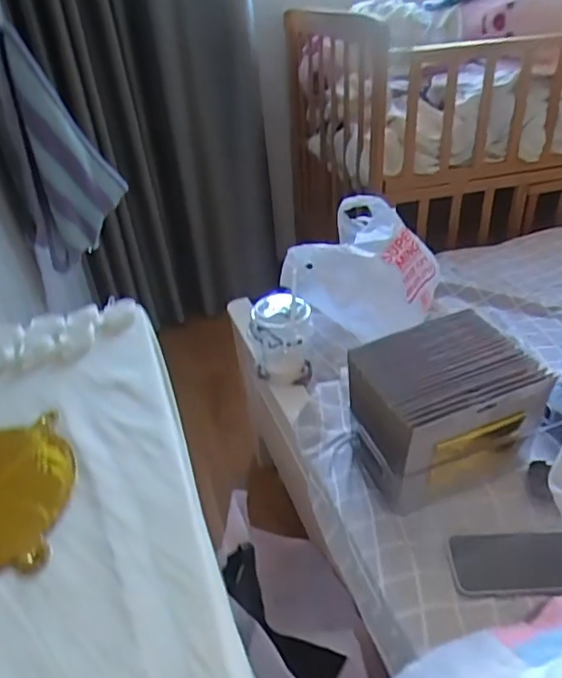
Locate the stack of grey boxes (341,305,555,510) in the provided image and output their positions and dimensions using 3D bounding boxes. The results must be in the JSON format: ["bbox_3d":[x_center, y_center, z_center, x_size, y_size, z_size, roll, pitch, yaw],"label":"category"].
[{"bbox_3d":[0.205,0.091,0.730,0.201,0.164,0.157,-15,34,-12],"label":"stack of grey boxes"}]

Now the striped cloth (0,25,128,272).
[{"bbox_3d":[-0.289,-0.239,0.742,0.138,0.293,0.112,-17,35,-16],"label":"striped cloth"}]

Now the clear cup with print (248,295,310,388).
[{"bbox_3d":[0.002,0.003,0.916,0.099,0.136,0.082,-6,33,1],"label":"clear cup with print"}]

